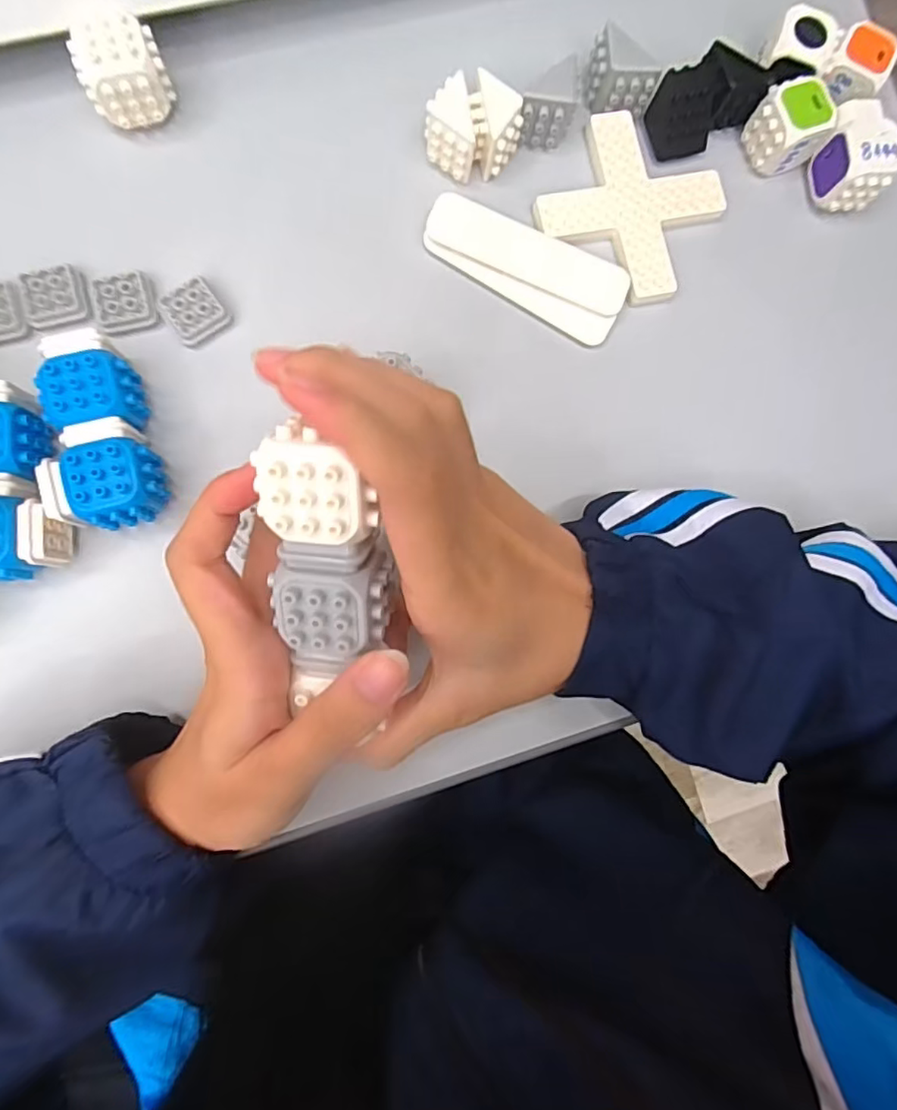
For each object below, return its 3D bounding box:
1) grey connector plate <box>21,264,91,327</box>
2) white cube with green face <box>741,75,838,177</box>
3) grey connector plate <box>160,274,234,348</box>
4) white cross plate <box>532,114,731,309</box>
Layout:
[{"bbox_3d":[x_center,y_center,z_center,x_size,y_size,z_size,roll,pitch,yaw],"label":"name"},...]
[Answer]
[{"bbox_3d":[-0.185,-0.122,0.273,0.028,0.004,0.027,-14,86,-8],"label":"grey connector plate"},{"bbox_3d":[0.183,-0.231,0.312,0.033,0.030,0.032,-19,87,-8],"label":"white cube with green face"},{"bbox_3d":[-0.121,-0.117,0.279,0.026,0.006,0.029,-34,89,-9],"label":"grey connector plate"},{"bbox_3d":[0.097,-0.185,0.309,0.083,0.006,0.083,32,82,-3],"label":"white cross plate"}]

